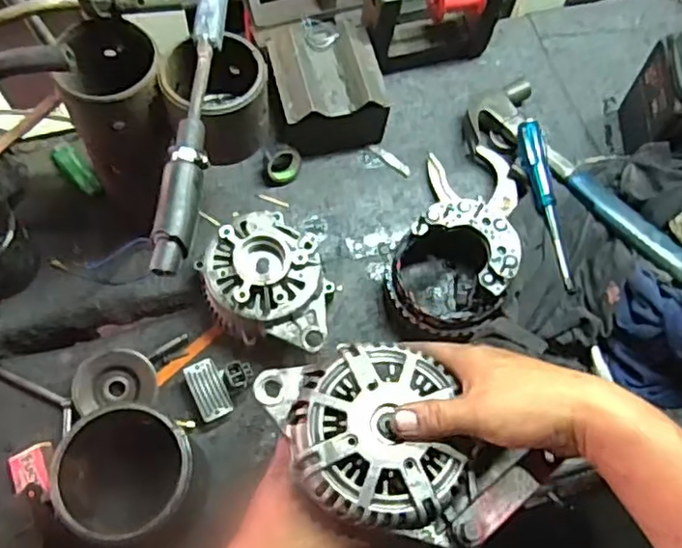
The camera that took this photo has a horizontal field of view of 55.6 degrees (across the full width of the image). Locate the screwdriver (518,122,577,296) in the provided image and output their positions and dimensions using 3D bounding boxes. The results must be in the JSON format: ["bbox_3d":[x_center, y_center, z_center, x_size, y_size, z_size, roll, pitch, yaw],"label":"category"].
[{"bbox_3d":[0.229,-0.080,0.724,0.028,0.036,0.199,-4,66,-5],"label":"screwdriver"}]

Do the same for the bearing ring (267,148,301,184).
[{"bbox_3d":[-0.068,-0.128,0.752,0.040,0.038,0.029,-32,71,-16],"label":"bearing ring"}]

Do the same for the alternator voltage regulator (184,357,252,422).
[{"bbox_3d":[-0.121,0.111,0.658,0.062,0.022,0.057,-22,69,-13],"label":"alternator voltage regulator"}]

